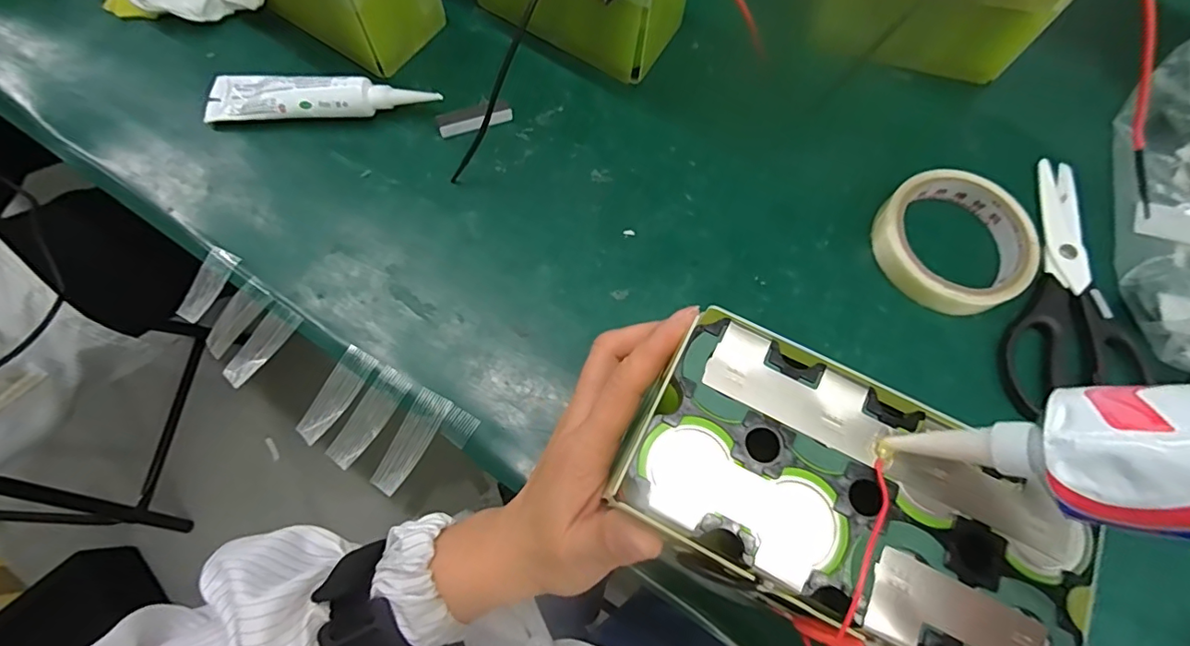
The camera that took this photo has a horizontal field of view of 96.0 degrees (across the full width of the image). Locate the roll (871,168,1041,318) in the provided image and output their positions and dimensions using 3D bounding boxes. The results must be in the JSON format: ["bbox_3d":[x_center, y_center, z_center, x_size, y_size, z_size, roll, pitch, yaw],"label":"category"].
[{"bbox_3d":[0.233,-0.053,0.350,0.094,0.022,0.095,1,71,-2],"label":"roll"}]

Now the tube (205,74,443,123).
[{"bbox_3d":[-0.187,-0.156,0.367,0.154,0.020,0.030,-2,72,-3],"label":"tube"}]

